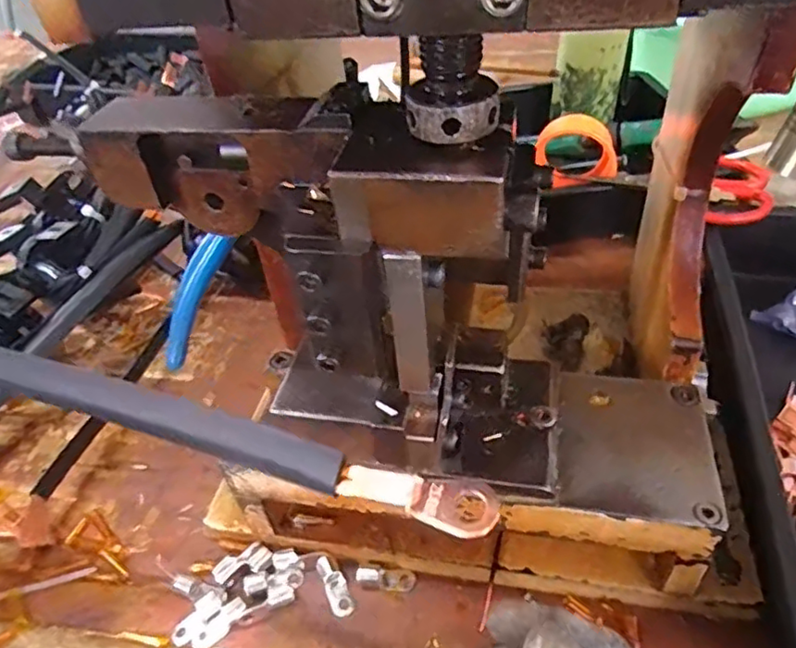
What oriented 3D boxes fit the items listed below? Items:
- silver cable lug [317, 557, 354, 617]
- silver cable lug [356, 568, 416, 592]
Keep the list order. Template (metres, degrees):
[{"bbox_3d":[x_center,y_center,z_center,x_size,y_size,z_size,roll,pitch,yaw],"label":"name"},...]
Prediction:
[{"bbox_3d":[-0.035,0.146,0.340,0.012,0.004,0.034,-23,63,-18],"label":"silver cable lug"},{"bbox_3d":[-0.007,0.141,0.339,0.031,0.007,0.012,1,42,8],"label":"silver cable lug"}]

